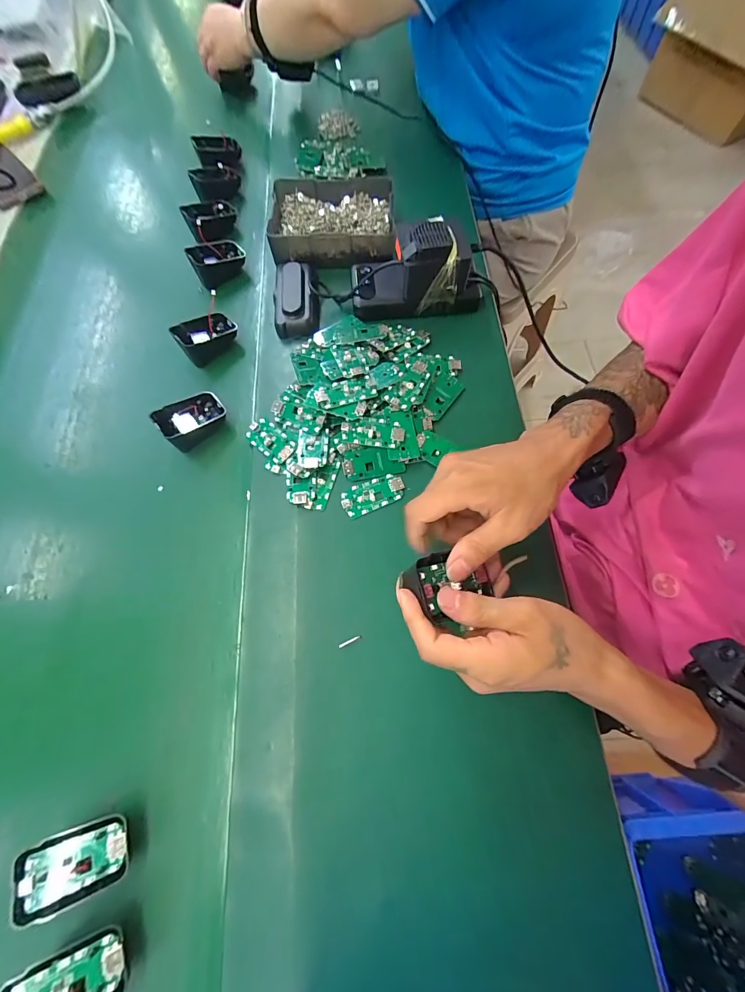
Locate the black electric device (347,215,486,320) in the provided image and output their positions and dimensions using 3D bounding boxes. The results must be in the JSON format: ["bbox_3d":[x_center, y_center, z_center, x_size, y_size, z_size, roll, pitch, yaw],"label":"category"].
[{"bbox_3d":[0.051,-0.265,0.430,0.151,0.074,0.073,2,66,3],"label":"black electric device"}]

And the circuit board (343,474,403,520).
[{"bbox_3d":[0.000,-0.002,0.377,0.064,0.004,0.032,-23,67,-8],"label":"circuit board"}]

